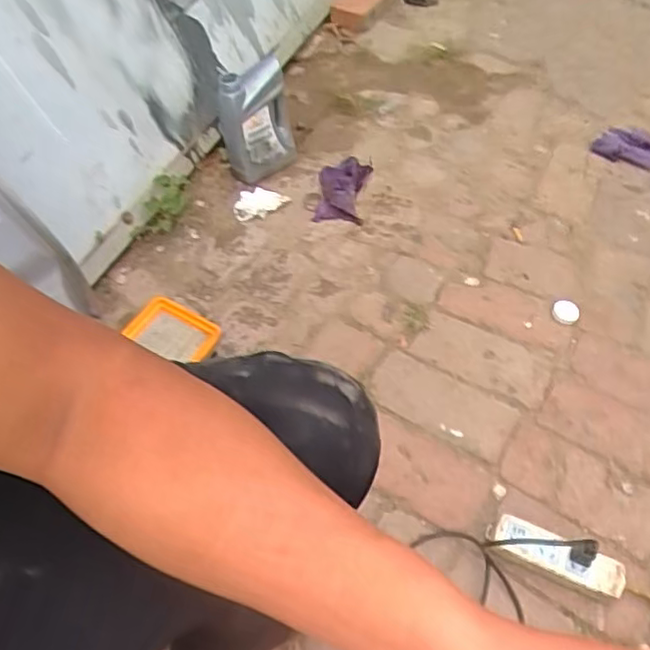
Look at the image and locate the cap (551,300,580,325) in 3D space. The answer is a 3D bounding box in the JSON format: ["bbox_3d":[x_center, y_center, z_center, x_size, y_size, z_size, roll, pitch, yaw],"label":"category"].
[{"bbox_3d":[0.430,-0.024,1.151,0.046,0.010,0.048,-2,53,3],"label":"cap"}]

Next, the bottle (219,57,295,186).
[{"bbox_3d":[-0.136,-0.394,1.272,0.144,0.256,0.090,-4,55,-2],"label":"bottle"}]

